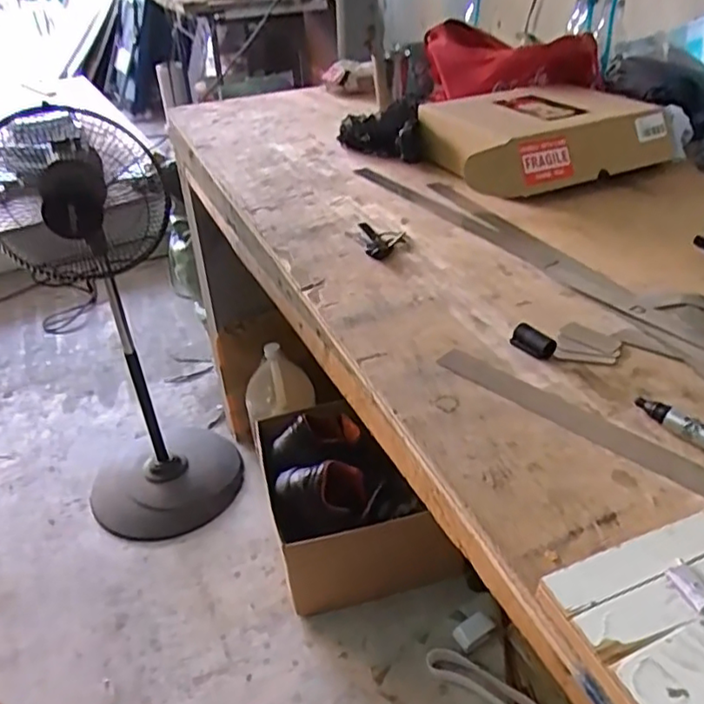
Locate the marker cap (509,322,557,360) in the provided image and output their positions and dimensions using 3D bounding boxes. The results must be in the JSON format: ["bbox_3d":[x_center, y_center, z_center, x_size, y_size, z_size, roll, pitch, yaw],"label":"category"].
[{"bbox_3d":[0.151,-0.009,0.517,0.036,0.017,0.019,25,44,32],"label":"marker cap"}]

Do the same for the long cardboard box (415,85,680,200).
[{"bbox_3d":[0.246,-0.273,0.806,0.271,0.082,0.176,-17,39,-20],"label":"long cardboard box"}]

